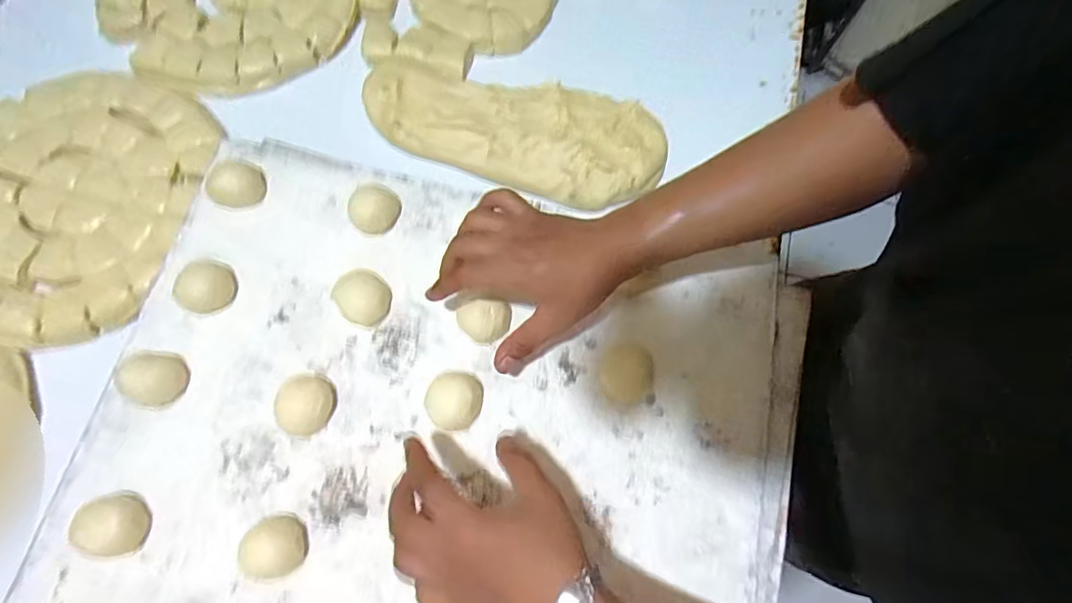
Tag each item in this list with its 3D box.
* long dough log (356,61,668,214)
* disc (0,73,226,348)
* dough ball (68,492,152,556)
[{"bbox_3d":[-0.026,-0.203,0.643,0.351,0.037,0.139,18,71,2],"label":"long dough log"},{"bbox_3d":[-0.506,-0.111,0.587,0.261,0.024,0.306,13,71,1],"label":"disc"},{"bbox_3d":[-0.330,0.173,0.426,0.045,0.028,0.044,1,71,-3],"label":"dough ball"}]

